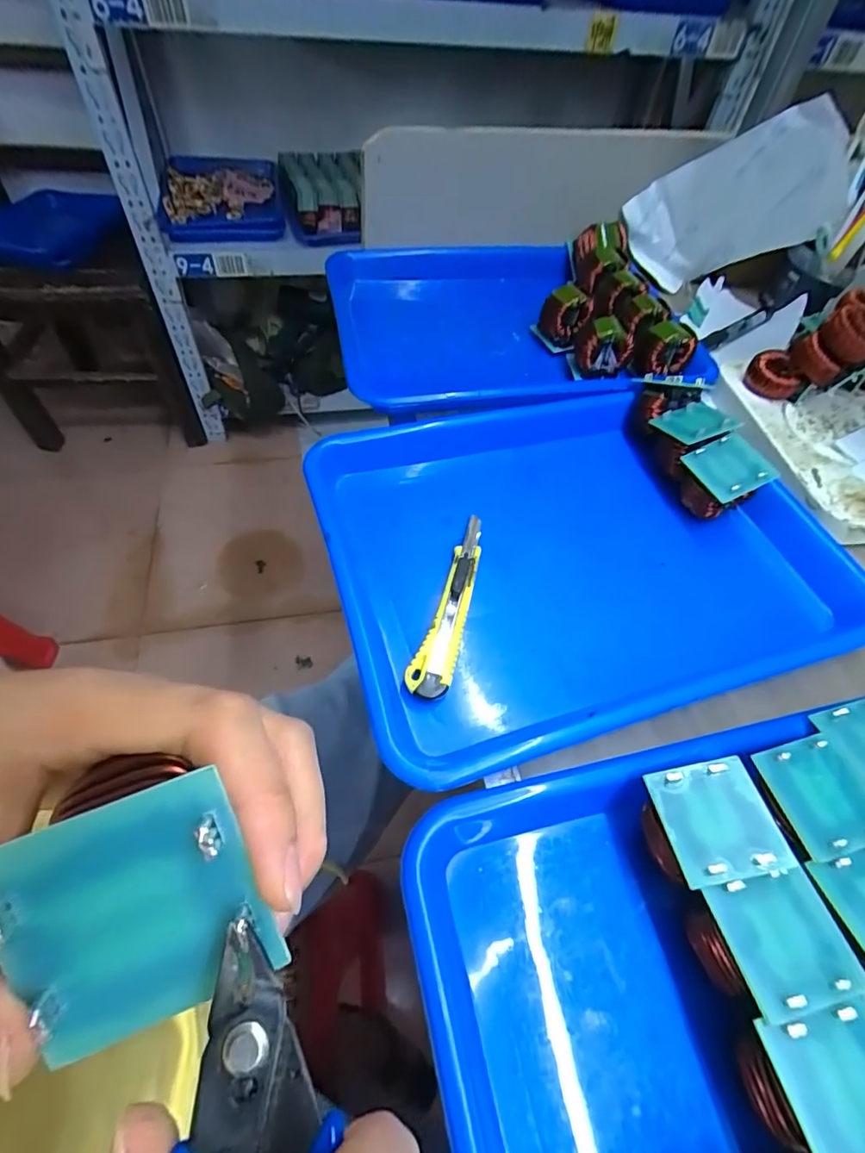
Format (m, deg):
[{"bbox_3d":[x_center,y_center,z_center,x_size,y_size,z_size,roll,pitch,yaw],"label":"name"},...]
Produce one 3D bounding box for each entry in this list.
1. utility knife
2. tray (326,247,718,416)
[{"bbox_3d":[0.013,0.013,0.324,0.024,0.013,0.140,15,55,5],"label":"utility knife"},{"bbox_3d":[0.064,-0.235,0.501,0.295,0.053,0.257,-9,57,-11],"label":"tray"}]

